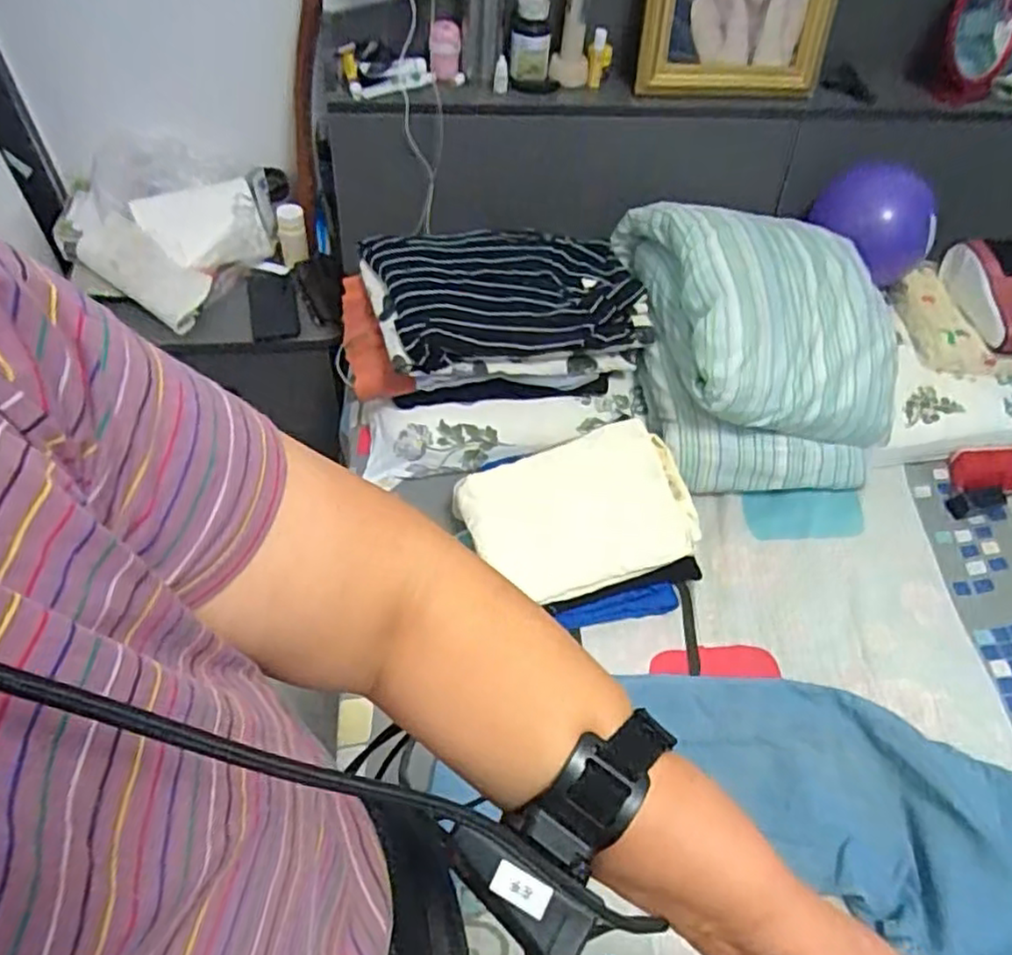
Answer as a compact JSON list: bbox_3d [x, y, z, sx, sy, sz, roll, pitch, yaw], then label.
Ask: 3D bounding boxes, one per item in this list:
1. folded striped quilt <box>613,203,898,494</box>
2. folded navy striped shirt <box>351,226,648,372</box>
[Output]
[{"bbox_3d":[0.399,-0.227,1.114,0.380,0.269,0.430,-2,54,-6],"label":"folded striped quilt"},{"bbox_3d":[0.002,-0.288,1.046,0.387,0.064,0.244,-12,55,-14],"label":"folded navy striped shirt"}]

